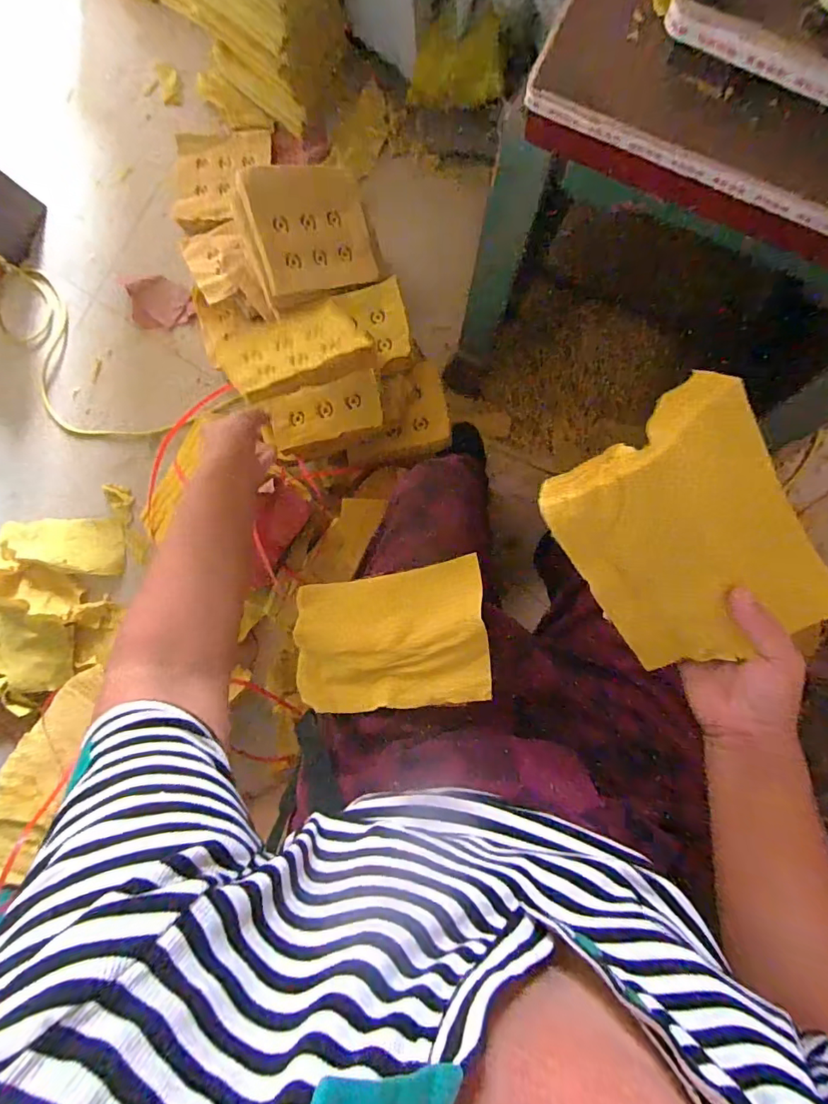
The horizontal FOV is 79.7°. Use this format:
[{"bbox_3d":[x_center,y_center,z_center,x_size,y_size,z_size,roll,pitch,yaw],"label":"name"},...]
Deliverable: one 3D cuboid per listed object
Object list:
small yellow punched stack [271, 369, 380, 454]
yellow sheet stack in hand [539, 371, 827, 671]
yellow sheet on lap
[{"bbox_3d":[-0.143,-0.228,0.820,0.186,0.024,0.092,-14,91,6],"label":"small yellow punched stack"},{"bbox_3d":[0.194,0.000,0.346,0.139,0.022,0.198,-33,113,19],"label":"yellow sheet stack in hand"},{"bbox_3d":[-0.023,0.085,0.492,0.185,0.021,0.131,-9,67,8],"label":"yellow sheet on lap"}]

